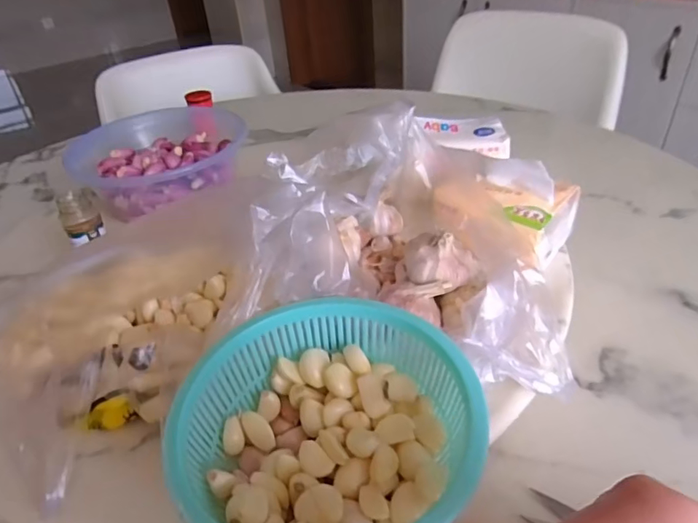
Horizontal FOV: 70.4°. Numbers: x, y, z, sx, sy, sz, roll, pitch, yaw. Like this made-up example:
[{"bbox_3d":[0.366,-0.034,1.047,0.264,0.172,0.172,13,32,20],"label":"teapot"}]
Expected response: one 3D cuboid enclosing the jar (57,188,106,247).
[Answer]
[{"bbox_3d":[-0.288,-0.050,0.534,0.040,0.047,0.040,-24,41,-23],"label":"jar"}]

